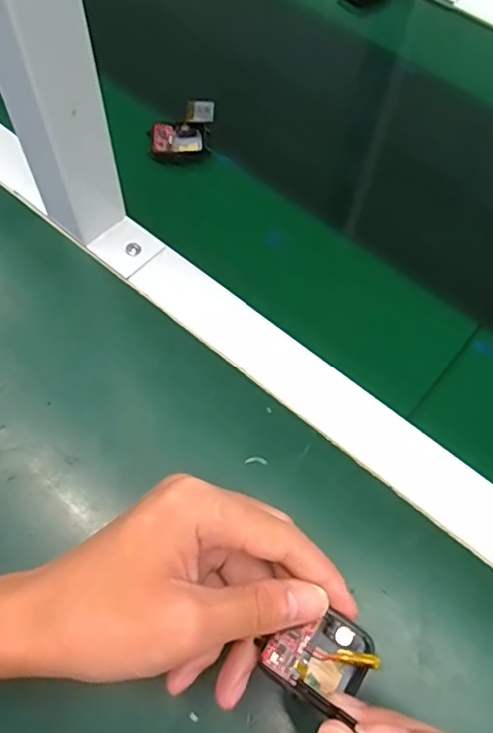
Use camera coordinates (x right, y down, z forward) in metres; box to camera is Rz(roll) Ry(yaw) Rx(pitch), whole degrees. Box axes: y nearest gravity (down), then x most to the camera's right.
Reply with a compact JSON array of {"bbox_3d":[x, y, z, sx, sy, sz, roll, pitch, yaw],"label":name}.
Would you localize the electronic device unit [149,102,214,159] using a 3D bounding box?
[{"bbox_3d":[-0.051,-0.186,0.444,0.053,0.017,0.046,-6,64,-6],"label":"electronic device unit"}]

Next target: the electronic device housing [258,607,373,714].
[{"bbox_3d":[0.033,0.127,0.245,0.040,0.017,0.036,31,66,12],"label":"electronic device housing"}]

